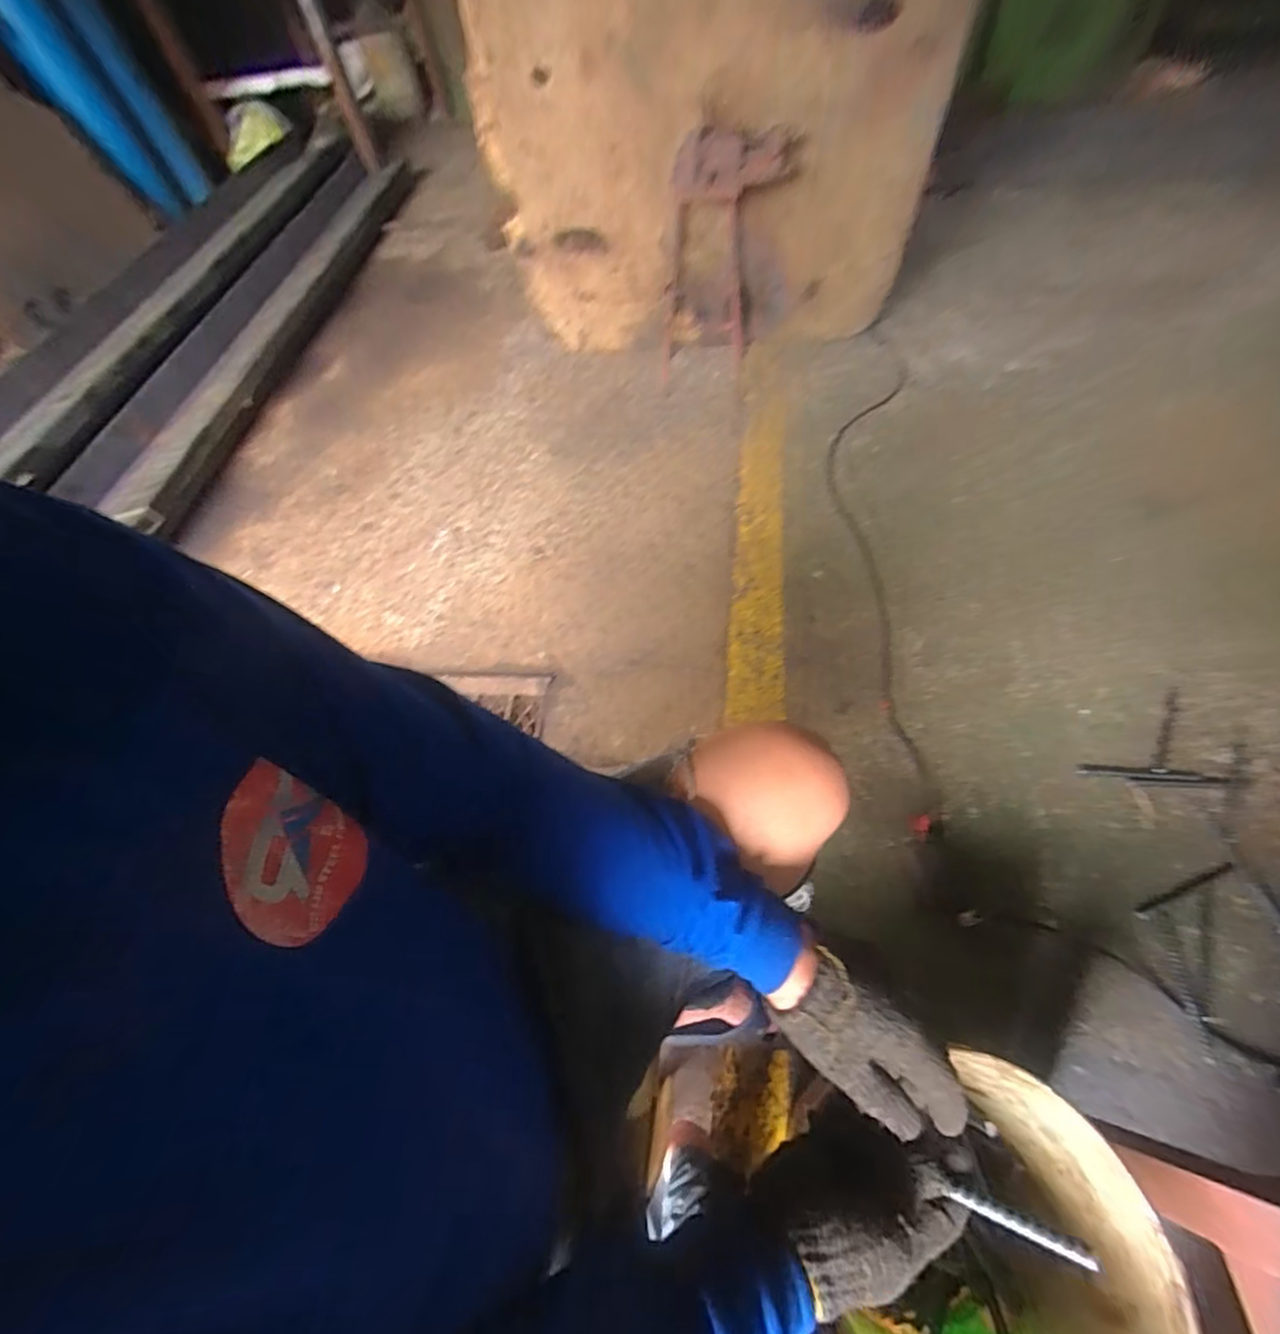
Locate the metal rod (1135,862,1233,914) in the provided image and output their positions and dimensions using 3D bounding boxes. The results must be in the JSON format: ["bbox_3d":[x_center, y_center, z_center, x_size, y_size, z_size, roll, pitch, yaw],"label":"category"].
[{"bbox_3d":[0.872,0.353,0.889,0.177,0.012,0.013,-21,59,-7],"label":"metal rod"}]

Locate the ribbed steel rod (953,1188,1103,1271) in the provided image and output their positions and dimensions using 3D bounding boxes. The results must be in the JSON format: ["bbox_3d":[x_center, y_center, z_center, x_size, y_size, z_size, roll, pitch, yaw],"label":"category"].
[{"bbox_3d":[0.253,0.371,0.370,0.079,0.009,0.011,3,57,34],"label":"ribbed steel rod"}]

